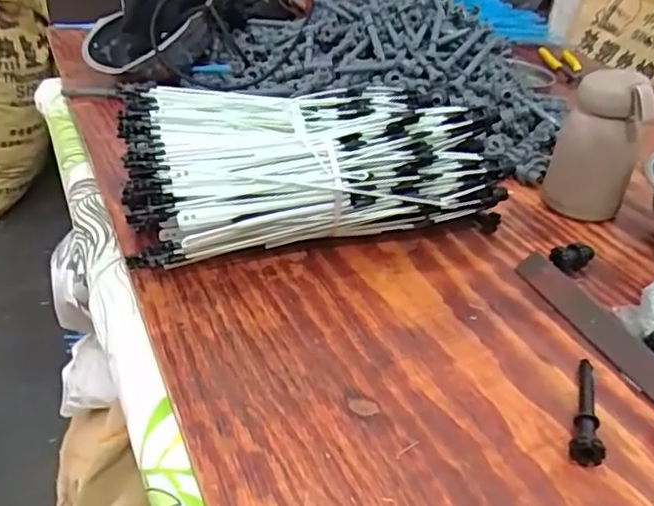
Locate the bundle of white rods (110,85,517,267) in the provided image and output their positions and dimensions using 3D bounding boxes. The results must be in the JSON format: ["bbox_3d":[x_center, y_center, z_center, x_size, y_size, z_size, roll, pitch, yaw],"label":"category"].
[{"bbox_3d":[-0.017,-0.087,0.587,0.331,0.111,0.195,-7,36,-15],"label":"bundle of white rods"}]

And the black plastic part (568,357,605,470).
[{"bbox_3d":[0.180,0.103,0.418,0.021,0.019,0.093,17,37,18],"label":"black plastic part"}]

